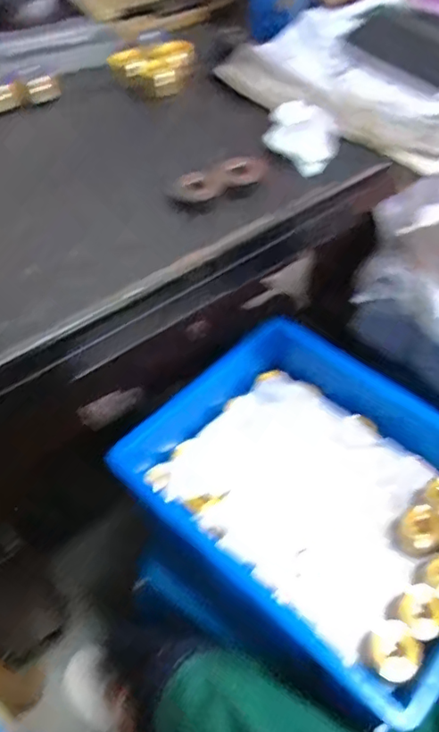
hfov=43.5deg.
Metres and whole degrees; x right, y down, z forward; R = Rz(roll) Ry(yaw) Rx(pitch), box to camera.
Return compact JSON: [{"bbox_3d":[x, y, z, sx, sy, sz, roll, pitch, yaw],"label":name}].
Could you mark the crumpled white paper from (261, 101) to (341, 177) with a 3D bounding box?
[{"bbox_3d":[0.080,-0.217,0.512,0.068,0.021,0.067,33,64,-8],"label":"crumpled white paper"}]

